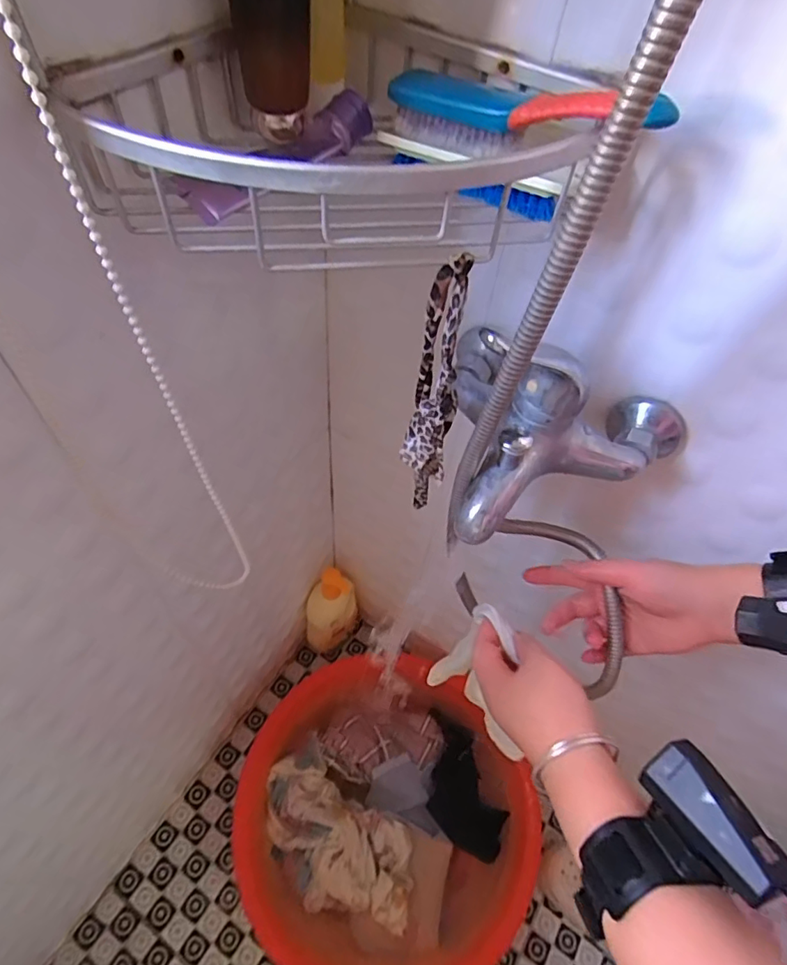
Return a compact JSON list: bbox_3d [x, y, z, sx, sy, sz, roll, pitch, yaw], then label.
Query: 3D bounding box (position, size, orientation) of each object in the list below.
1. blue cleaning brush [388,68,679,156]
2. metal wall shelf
[{"bbox_3d":[0.067,-0.200,0.291,0.151,0.042,0.029,31,57,17],"label":"blue cleaning brush"},{"bbox_3d":[-0.022,-0.189,0.298,0.243,0.062,0.211,25,55,13],"label":"metal wall shelf"}]

